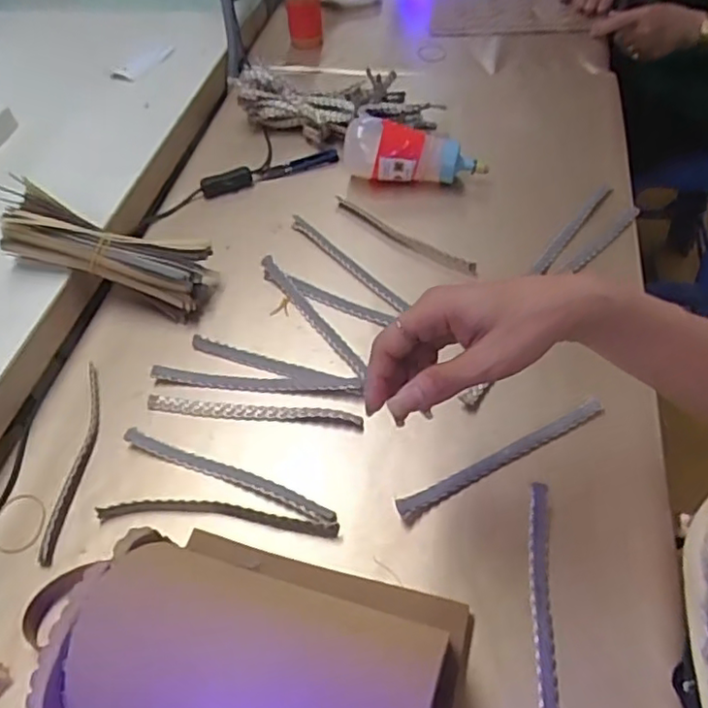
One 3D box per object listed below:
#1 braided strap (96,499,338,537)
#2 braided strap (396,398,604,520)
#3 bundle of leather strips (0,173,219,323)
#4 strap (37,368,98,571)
[{"bbox_3d":[-0.104,0.121,0.487,0.184,0.012,0.020,3,50,5],"label":"braided strap"},{"bbox_3d":[0.117,0.082,0.504,0.189,0.014,0.012,-23,53,-16],"label":"braided strap"},{"bbox_3d":[-0.244,-0.105,0.635,0.209,0.050,0.071,21,52,0],"label":"bundle of leather strips"},{"bbox_3d":[-0.229,0.084,0.536,0.021,0.008,0.183,-4,50,2],"label":"strap"}]

